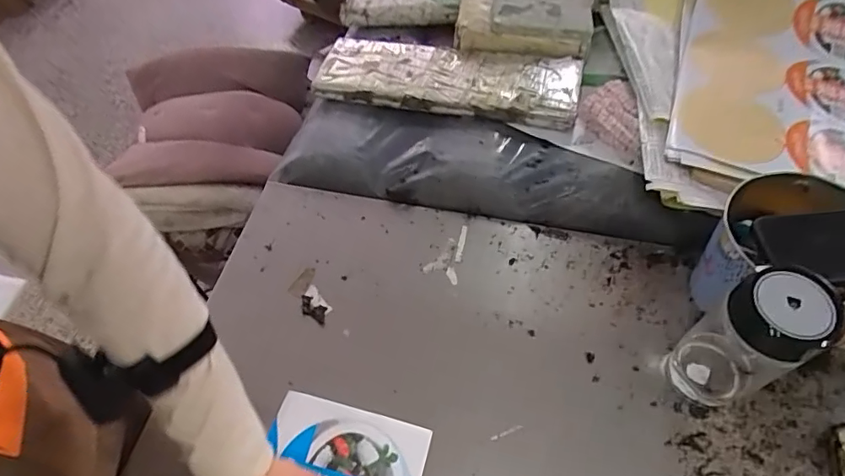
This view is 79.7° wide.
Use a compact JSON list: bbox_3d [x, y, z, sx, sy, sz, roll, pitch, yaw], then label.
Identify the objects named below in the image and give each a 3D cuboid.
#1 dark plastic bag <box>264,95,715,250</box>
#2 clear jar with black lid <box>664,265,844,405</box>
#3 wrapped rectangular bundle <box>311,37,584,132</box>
[{"bbox_3d":[0.078,-0.097,0.695,0.588,0.044,0.150,13,58,10],"label":"dark plastic bag"},{"bbox_3d":[0.296,0.099,0.474,0.065,0.188,0.071,-1,56,1],"label":"clear jar with black lid"},{"bbox_3d":[0.032,-0.242,0.759,0.389,0.039,0.129,12,58,9],"label":"wrapped rectangular bundle"}]

